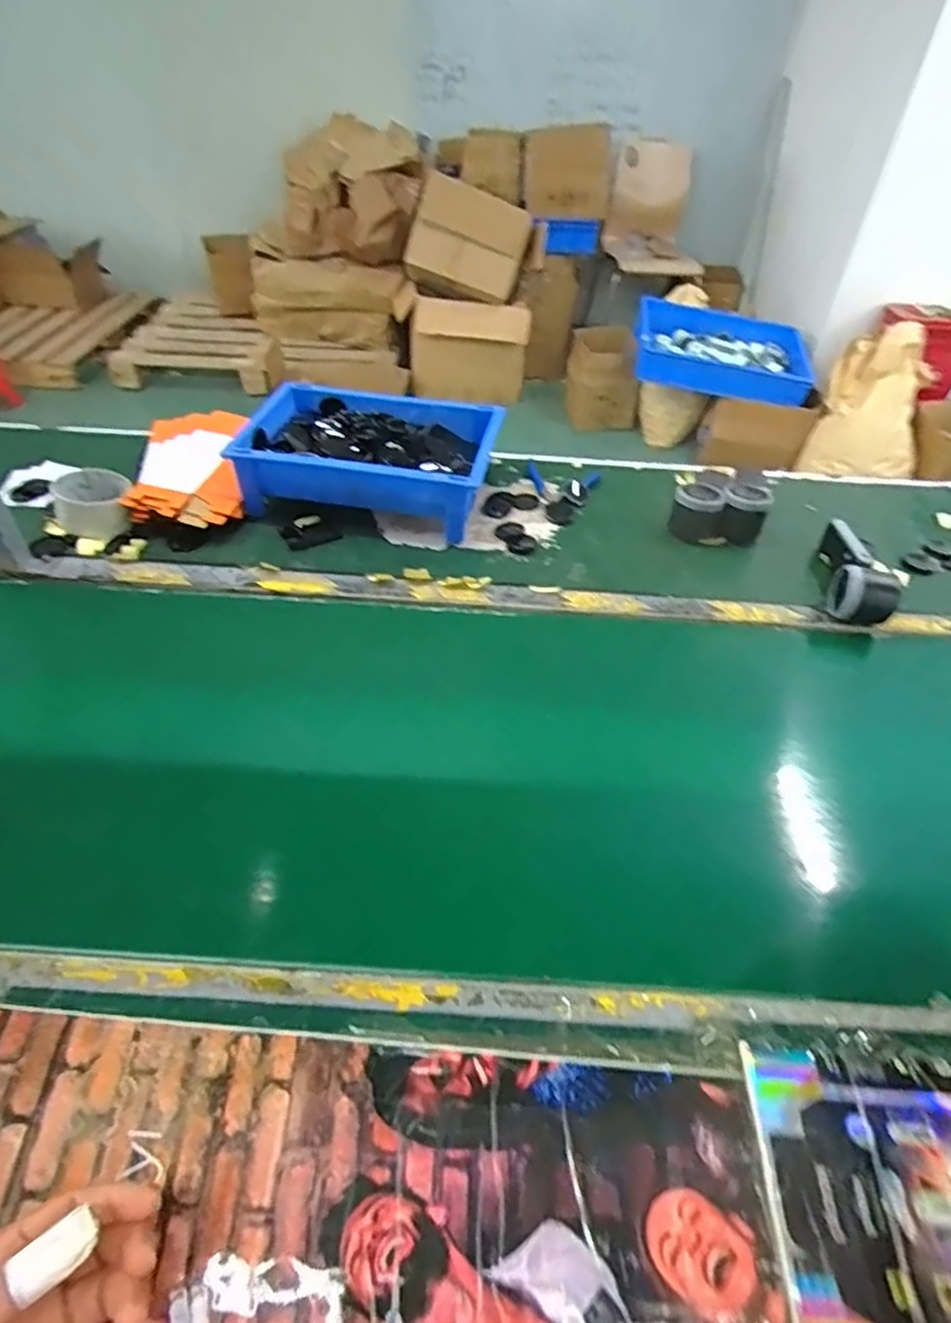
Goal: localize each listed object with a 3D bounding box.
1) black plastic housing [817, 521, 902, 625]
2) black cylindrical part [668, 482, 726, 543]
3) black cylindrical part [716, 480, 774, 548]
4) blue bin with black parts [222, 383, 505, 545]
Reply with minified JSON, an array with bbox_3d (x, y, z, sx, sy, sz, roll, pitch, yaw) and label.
[{"bbox_3d":[0.434,-0.107,0.771,0.057,0.053,0.153,11,45,9],"label":"black plastic housing"},{"bbox_3d":[0.272,-0.187,0.834,0.055,0.048,0.051,1,44,-1],"label":"black cylindrical part"},{"bbox_3d":[0.327,-0.180,0.826,0.055,0.052,0.065,19,46,17],"label":"black cylindrical part"},{"bbox_3d":[-0.131,-0.273,0.888,0.307,0.084,0.229,8,44,6],"label":"blue bin with black parts"}]

